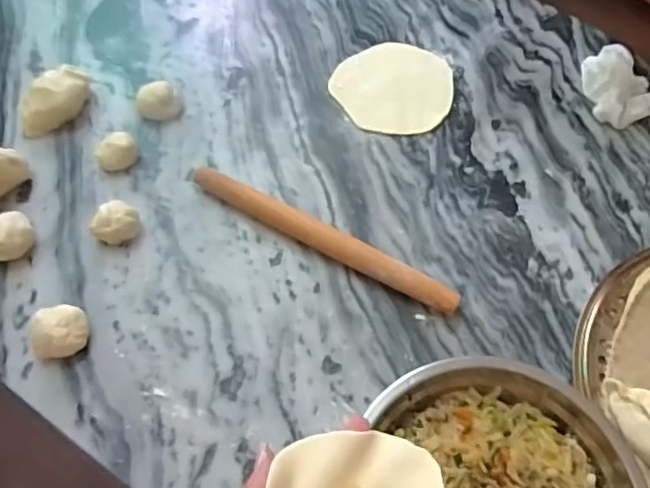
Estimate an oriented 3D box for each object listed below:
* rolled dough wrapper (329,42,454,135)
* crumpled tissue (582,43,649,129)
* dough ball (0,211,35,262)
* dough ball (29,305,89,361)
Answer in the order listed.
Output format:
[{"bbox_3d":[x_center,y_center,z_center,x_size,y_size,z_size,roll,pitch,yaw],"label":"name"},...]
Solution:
[{"bbox_3d":[0.074,-0.174,0.644,0.130,0.005,0.122,4,64,5],"label":"rolled dough wrapper"},{"bbox_3d":[0.308,-0.171,0.617,0.063,0.030,0.090,-17,64,-5],"label":"crumpled tissue"},{"bbox_3d":[-0.306,-0.006,0.568,0.038,0.033,0.047,32,70,17],"label":"dough ball"},{"bbox_3d":[-0.239,0.080,0.520,0.049,0.034,0.041,-8,64,-1],"label":"dough ball"}]

